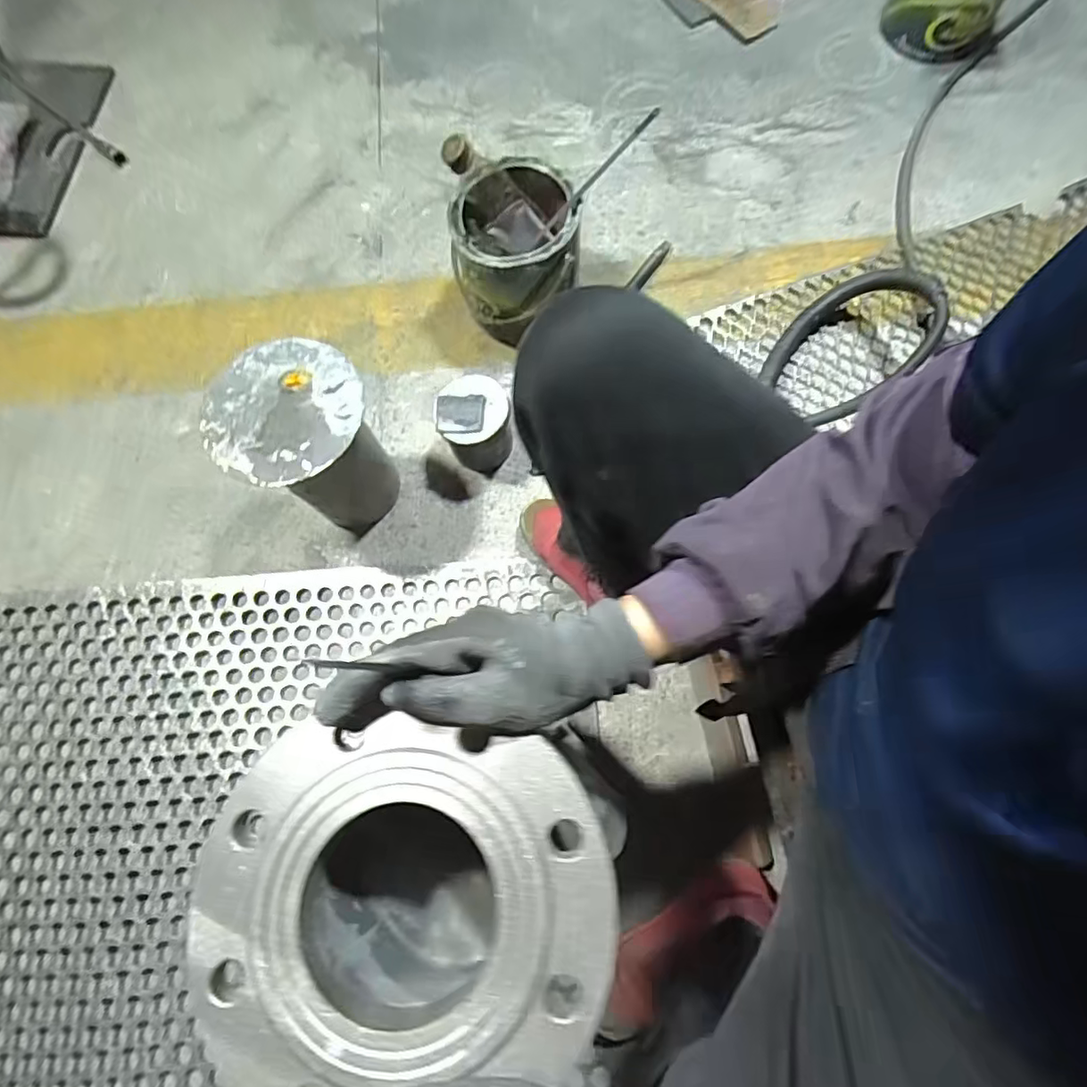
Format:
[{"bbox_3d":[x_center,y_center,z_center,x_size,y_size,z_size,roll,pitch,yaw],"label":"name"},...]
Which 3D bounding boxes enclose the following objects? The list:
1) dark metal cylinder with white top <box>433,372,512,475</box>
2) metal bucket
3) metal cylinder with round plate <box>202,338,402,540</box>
[{"bbox_3d":[-0.084,-0.143,0.707,0.088,0.101,0.086,-4,75,0],"label":"dark metal cylinder with white top"},{"bbox_3d":[-0.036,-0.362,0.718,0.144,0.174,0.134,0,75,1],"label":"metal bucket"},{"bbox_3d":[-0.249,-0.104,0.635,0.146,0.215,0.145,0,75,1],"label":"metal cylinder with round plate"}]

